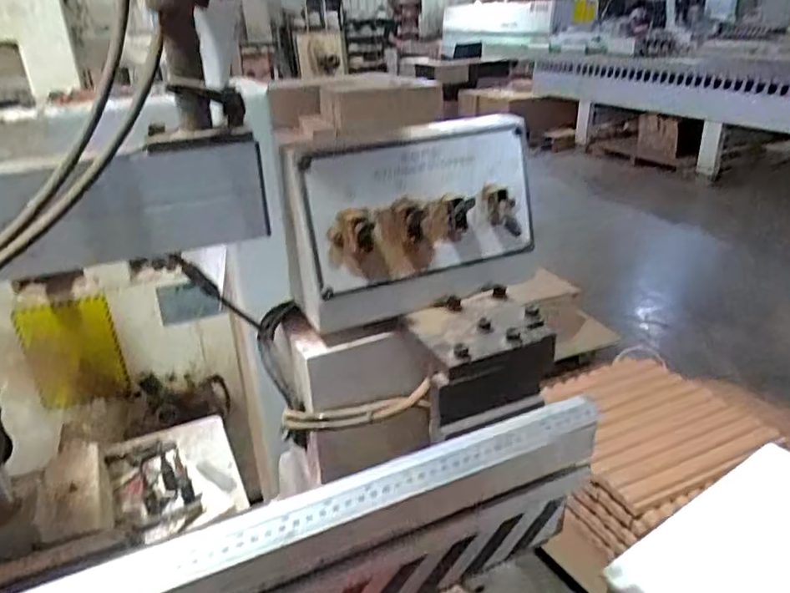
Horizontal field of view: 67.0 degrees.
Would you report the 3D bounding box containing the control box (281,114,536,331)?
[{"bbox_3d":[0.023,-0.069,0.538,0.229,0.150,0.076,-14,28,-23],"label":"control box"}]

